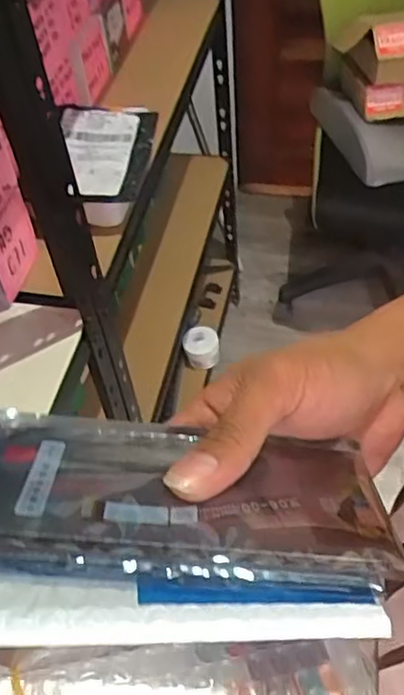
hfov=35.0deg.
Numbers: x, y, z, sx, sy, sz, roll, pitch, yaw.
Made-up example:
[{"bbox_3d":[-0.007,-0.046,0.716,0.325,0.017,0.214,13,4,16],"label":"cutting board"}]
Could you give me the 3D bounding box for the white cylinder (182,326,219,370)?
[{"bbox_3d":[-0.001,-0.003,1.486,0.083,0.056,0.093,-4,51,2],"label":"white cylinder"}]

